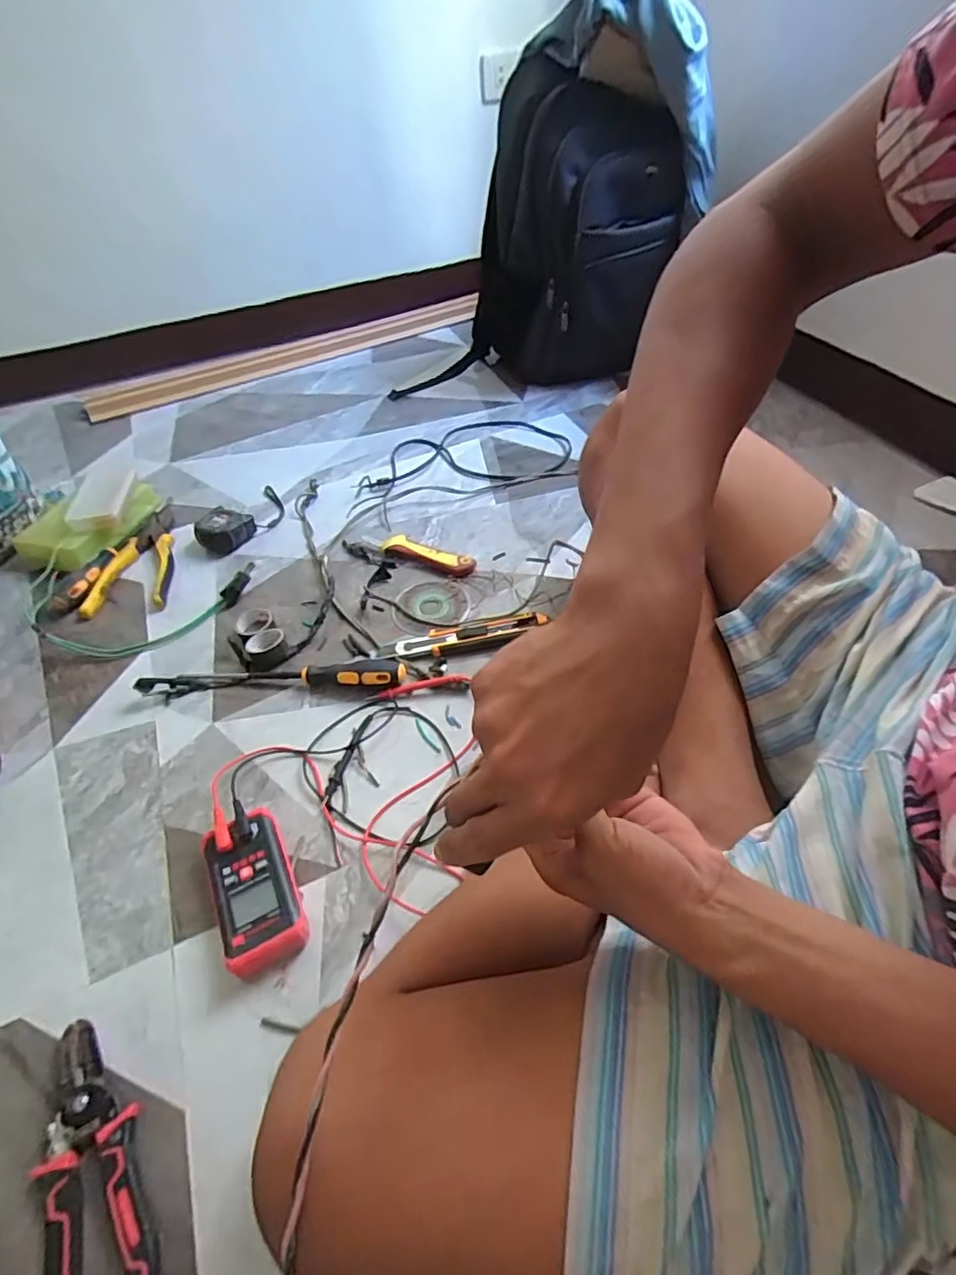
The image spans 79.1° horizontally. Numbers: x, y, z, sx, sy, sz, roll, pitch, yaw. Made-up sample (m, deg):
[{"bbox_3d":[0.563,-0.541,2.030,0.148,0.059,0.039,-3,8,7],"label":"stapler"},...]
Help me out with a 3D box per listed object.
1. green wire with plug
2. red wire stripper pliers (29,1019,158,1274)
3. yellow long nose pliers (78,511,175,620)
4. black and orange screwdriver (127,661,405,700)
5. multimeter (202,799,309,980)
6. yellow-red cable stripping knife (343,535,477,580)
[{"bbox_3d":[-0.441,-0.044,0.713,0.301,0.035,0.147,4,48,8],"label":"green wire with plug"},{"bbox_3d":[-0.245,0.334,0.365,0.057,0.012,0.171,-26,51,-19],"label":"red wire stripper pliers"},{"bbox_3d":[-0.472,-0.110,0.789,0.108,0.017,0.211,-13,48,-8],"label":"yellow long nose pliers"},{"bbox_3d":[-0.220,0.045,0.620,0.286,0.028,0.040,-3,47,2],"label":"black and orange screwdriver"},{"bbox_3d":[-0.183,0.200,0.474,0.059,0.031,0.130,-24,50,-17],"label":"multimeter"},{"bbox_3d":[-0.093,-0.111,0.758,0.183,0.020,0.044,14,50,16],"label":"yellow-red cable stripping knife"}]

